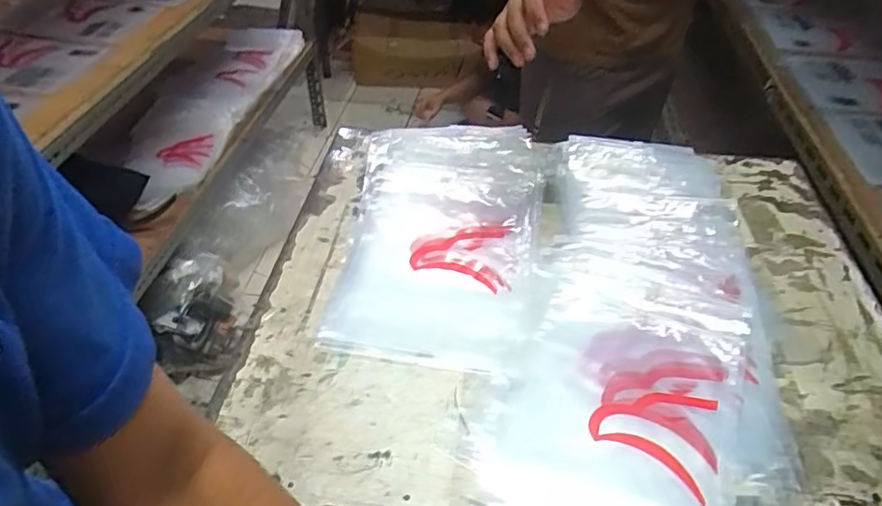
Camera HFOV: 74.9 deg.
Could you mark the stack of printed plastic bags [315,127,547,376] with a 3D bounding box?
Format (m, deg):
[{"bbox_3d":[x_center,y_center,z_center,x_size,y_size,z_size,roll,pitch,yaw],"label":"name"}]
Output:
[{"bbox_3d":[0.002,-0.035,0.740,0.255,0.046,0.396,4,44,3],"label":"stack of printed plastic bags"}]

